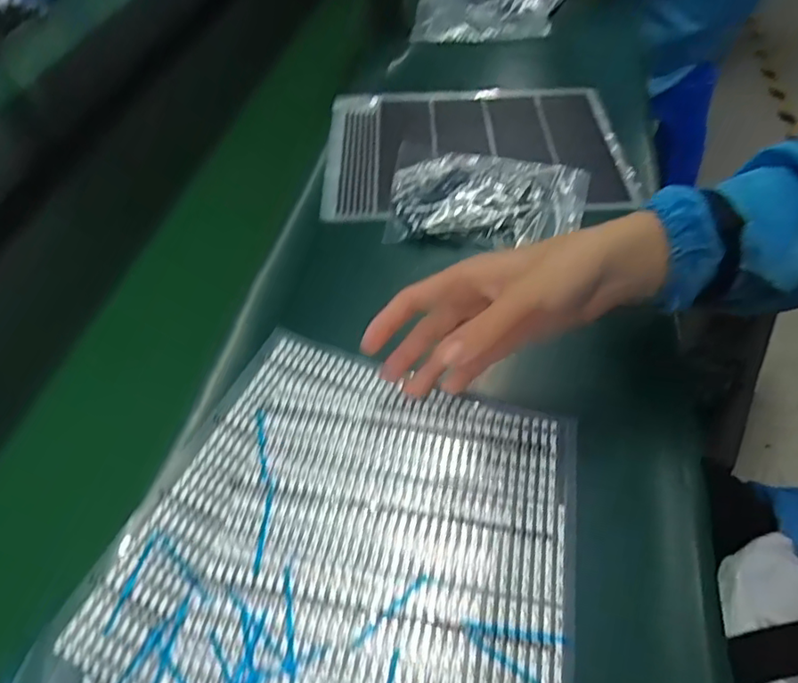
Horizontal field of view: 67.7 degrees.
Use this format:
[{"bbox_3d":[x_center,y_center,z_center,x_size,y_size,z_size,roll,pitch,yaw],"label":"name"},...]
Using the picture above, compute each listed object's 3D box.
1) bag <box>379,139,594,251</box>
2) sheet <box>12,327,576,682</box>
[{"bbox_3d":[0.080,-0.138,0.566,0.182,0.021,0.122,12,51,13],"label":"bag"},{"bbox_3d":[-0.042,0.143,0.356,0.277,0.006,0.319,10,51,12],"label":"sheet"}]

